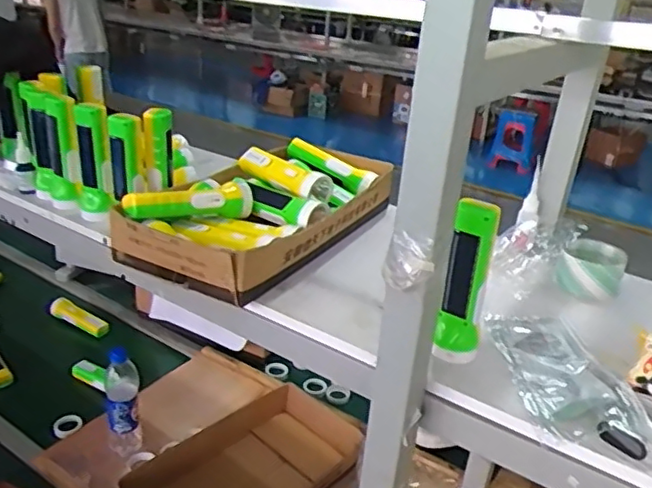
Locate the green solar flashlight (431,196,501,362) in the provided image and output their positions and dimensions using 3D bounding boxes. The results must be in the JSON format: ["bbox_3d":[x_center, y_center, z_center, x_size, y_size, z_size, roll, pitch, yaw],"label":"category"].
[{"bbox_3d":[0.143,0.039,0.643,0.049,0.170,0.051,9,25,11],"label":"green solar flashlight"}]

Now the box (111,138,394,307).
[{"bbox_3d":[-0.084,-0.055,0.914,0.221,0.081,0.413,16,28,25],"label":"box"}]

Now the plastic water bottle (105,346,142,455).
[{"bbox_3d":[-0.397,0.310,1.228,0.068,0.229,0.085,-8,27,-23],"label":"plastic water bottle"}]

